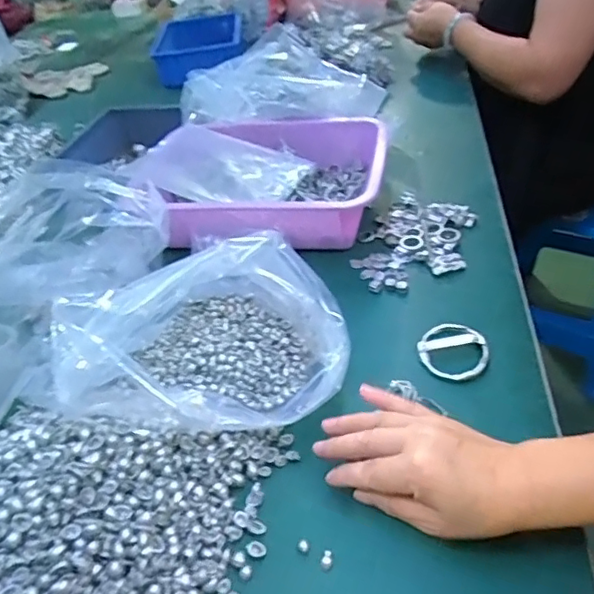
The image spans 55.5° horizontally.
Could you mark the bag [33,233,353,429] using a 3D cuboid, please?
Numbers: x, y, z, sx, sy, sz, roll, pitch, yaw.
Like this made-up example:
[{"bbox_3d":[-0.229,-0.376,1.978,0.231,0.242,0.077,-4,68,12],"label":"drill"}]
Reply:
[{"bbox_3d":[-0.053,0.029,0.477,0.192,0.098,0.175,4,41,14],"label":"bag"}]

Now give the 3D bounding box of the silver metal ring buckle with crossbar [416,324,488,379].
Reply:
[{"bbox_3d":[0.140,0.047,0.509,0.056,0.010,0.063,-33,49,-12],"label":"silver metal ring buckle with crossbar"}]

